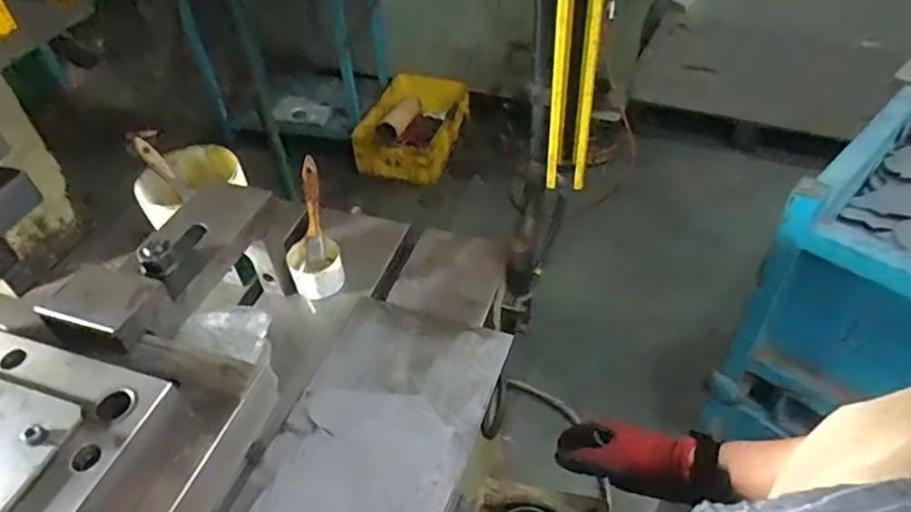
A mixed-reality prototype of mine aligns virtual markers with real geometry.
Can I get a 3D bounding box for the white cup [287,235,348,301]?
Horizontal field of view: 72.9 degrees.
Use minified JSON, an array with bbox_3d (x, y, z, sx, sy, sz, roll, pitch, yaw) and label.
[{"bbox_3d":[-0.177,0.016,0.796,0.070,0.052,0.067,-22,47,-16],"label":"white cup"}]

